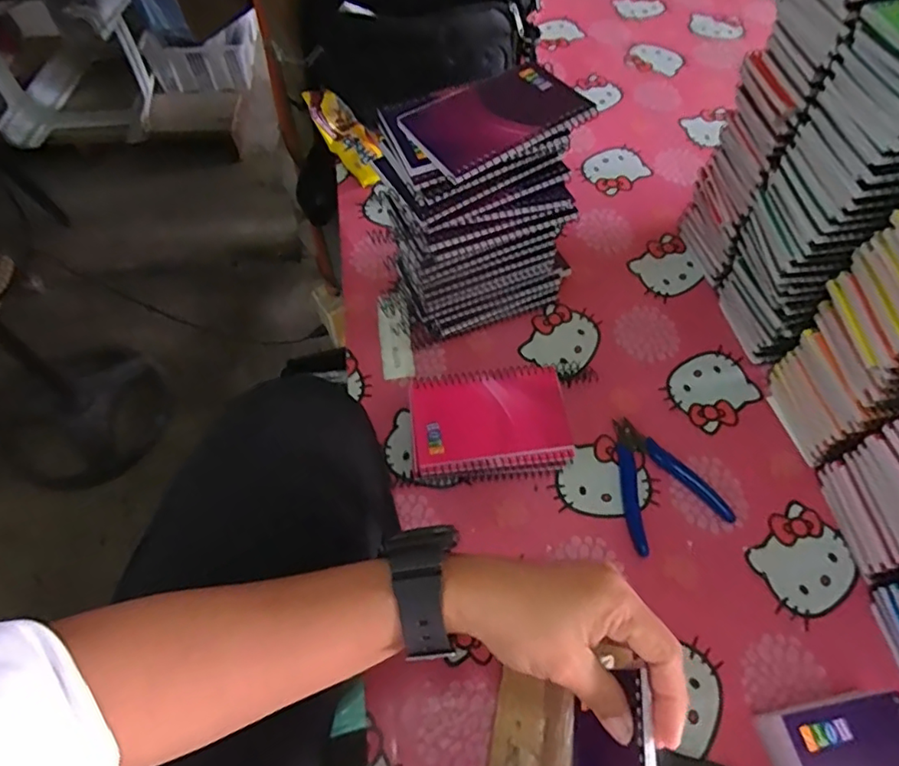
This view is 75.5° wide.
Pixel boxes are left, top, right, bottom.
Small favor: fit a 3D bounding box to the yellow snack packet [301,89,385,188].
[{"bbox_3d":[-0.122,-0.310,0.728,0.057,0.034,0.142,-31,77,-16],"label":"yellow snack packet"}]

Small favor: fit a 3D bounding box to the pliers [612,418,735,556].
[{"bbox_3d":[0.176,0.079,0.494,0.086,0.006,0.109,-17,59,-8],"label":"pliers"}]

